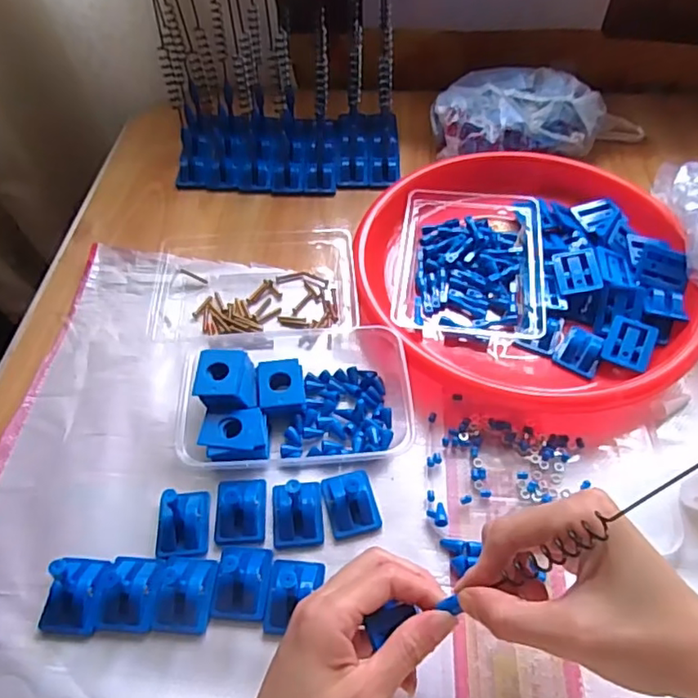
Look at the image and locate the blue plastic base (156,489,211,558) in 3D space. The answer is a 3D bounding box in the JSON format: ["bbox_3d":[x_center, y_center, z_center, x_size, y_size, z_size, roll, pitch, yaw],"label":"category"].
[{"bbox_3d":[-0.112,0.108,0.388,0.033,0.036,0.043,-2,52,-1],"label":"blue plastic base"}]

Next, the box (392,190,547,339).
[{"bbox_3d":[0.109,-0.080,0.531,0.122,0.034,0.161,7,52,6],"label":"box"}]

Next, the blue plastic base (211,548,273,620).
[{"bbox_3d":[-0.068,0.145,0.373,0.034,0.016,0.044,1,52,1],"label":"blue plastic base"}]

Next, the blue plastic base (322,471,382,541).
[{"bbox_3d":[0.002,0.104,0.407,0.035,0.017,0.043,-12,53,-8],"label":"blue plastic base"}]

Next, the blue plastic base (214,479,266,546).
[{"bbox_3d":[-0.074,0.107,0.402,0.033,0.015,0.044,-2,52,-1],"label":"blue plastic base"}]

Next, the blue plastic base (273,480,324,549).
[{"bbox_3d":[-0.035,0.110,0.400,0.033,0.022,0.042,-3,52,-2],"label":"blue plastic base"}]

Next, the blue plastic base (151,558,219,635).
[{"bbox_3d":[-0.103,0.150,0.369,0.035,0.019,0.046,1,52,1],"label":"blue plastic base"}]

